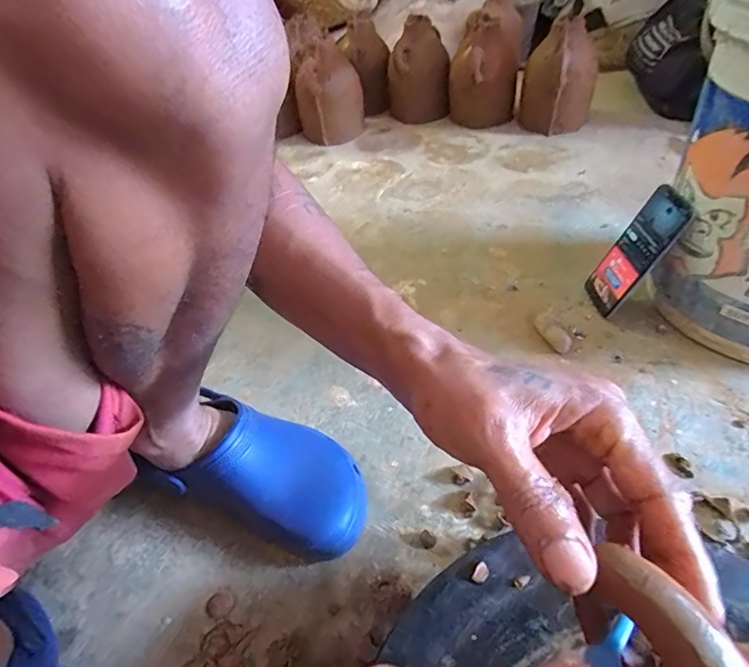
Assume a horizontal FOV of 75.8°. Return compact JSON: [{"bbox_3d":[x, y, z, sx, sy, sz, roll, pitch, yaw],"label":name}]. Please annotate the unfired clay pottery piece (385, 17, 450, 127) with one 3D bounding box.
[{"bbox_3d":[0.101,-0.603,1.120,0.141,0.190,0.133,-3,44,4],"label":"unfired clay pottery piece"}]

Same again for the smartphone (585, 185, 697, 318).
[{"bbox_3d":[0.325,-0.098,0.602,0.013,0.160,0.074,10,41,-17],"label":"smartphone"}]

